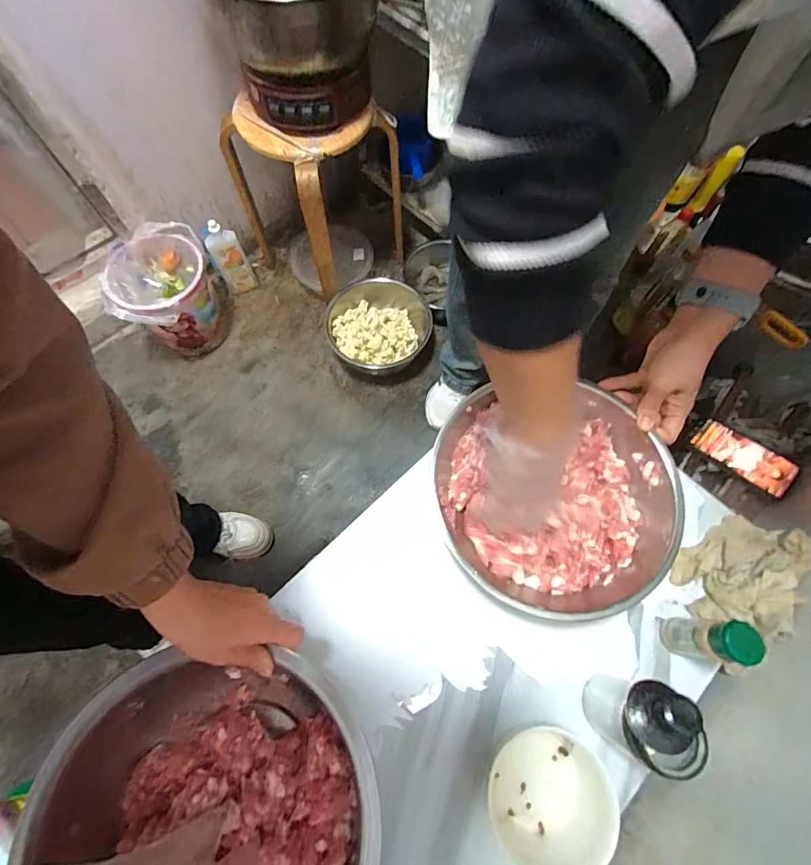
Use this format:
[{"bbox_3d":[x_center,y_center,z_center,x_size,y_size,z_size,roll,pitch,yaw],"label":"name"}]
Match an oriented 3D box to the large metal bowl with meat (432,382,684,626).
[{"bbox_3d":[0.174,0.080,0.469,0.273,0.075,0.246,-2,68,-2],"label":"large metal bowl with meat"}]

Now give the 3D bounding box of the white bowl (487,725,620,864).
[{"bbox_3d":[0.137,0.352,0.388,0.115,0.038,0.107,0,68,-1],"label":"white bowl"}]

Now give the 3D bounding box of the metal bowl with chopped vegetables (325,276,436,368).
[{"bbox_3d":[-0.077,-0.265,1.073,0.267,0.101,0.255,0,68,-1],"label":"metal bowl with chopped vegetables"}]

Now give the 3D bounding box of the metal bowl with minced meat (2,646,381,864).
[{"bbox_3d":[-0.169,0.343,0.356,0.281,0.097,0.261,0,68,-1],"label":"metal bowl with minced meat"}]

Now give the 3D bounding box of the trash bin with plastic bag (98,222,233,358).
[{"bbox_3d":[-0.562,-0.326,1.006,0.196,0.241,0.239,-12,69,-6],"label":"trash bin with plastic bag"}]

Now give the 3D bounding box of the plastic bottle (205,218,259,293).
[{"bbox_3d":[-0.458,-0.452,1.071,0.081,0.195,0.055,-30,72,-12],"label":"plastic bottle"}]

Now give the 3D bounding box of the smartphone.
[{"bbox_3d":[0.558,0.036,0.675,0.075,0.010,0.145,-41,61,-15],"label":"smartphone"}]

